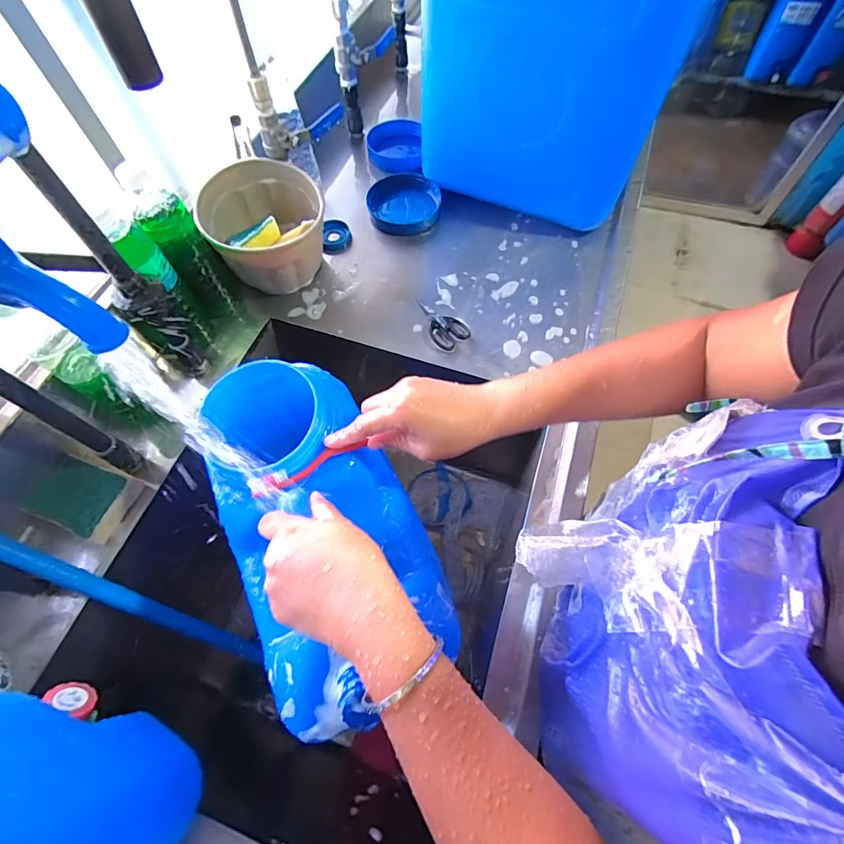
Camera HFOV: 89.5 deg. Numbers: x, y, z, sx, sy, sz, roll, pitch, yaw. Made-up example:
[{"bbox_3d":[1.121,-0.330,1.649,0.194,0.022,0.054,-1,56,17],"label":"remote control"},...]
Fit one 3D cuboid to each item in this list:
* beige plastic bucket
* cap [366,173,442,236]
[{"bbox_3d":[-0.219,-0.274,0.627,0.163,0.117,0.177,-1,62,1],"label":"beige plastic bucket"},{"bbox_3d":[-0.030,-0.365,0.714,0.117,0.033,0.121,-1,62,1],"label":"cap"}]

